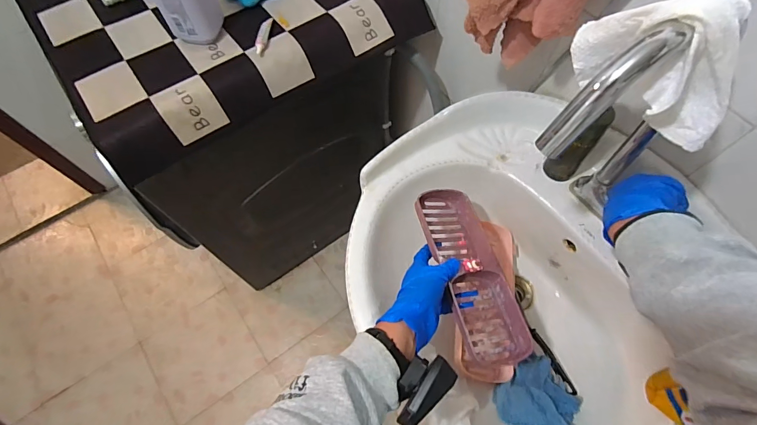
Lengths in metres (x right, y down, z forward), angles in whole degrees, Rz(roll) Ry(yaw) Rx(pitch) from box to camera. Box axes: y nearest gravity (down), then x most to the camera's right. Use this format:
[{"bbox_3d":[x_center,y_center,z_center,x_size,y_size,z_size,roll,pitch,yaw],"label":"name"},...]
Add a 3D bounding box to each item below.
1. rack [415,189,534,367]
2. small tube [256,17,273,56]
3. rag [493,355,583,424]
[{"bbox_3d":[0.126,0.079,0.523,0.091,0.046,0.249,-14,63,-7],"label":"rack"},{"bbox_3d":[-0.186,-0.290,0.614,0.016,0.009,0.079,3,65,1],"label":"small tube"},{"bbox_3d":[0.224,0.267,0.535,0.116,0.061,0.096,-30,69,-14],"label":"rag"}]

